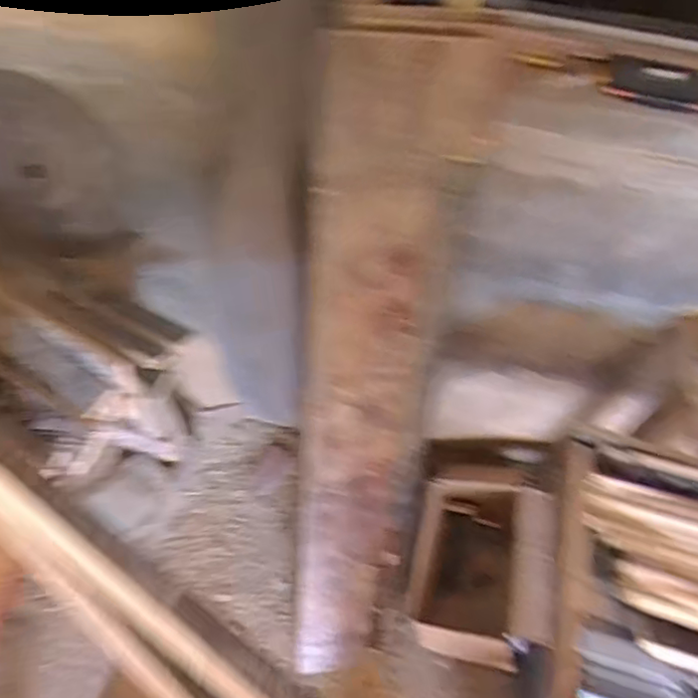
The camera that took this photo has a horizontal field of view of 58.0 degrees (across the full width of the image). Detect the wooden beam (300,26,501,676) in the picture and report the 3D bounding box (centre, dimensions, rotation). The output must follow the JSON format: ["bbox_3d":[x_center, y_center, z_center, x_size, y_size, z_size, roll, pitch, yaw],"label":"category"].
[{"bbox_3d":[0.010,0.154,0.872,0.143,1.091,0.073,4,38,1],"label":"wooden beam"}]

